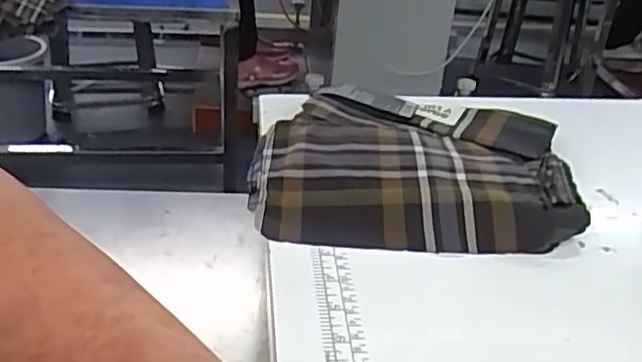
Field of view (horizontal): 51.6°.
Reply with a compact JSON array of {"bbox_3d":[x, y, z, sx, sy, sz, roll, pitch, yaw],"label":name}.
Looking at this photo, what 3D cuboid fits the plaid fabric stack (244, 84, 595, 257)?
[{"bbox_3d":[0.069,-0.010,0.493,0.228,0.031,0.177,7,31,2],"label":"plaid fabric stack"}]

